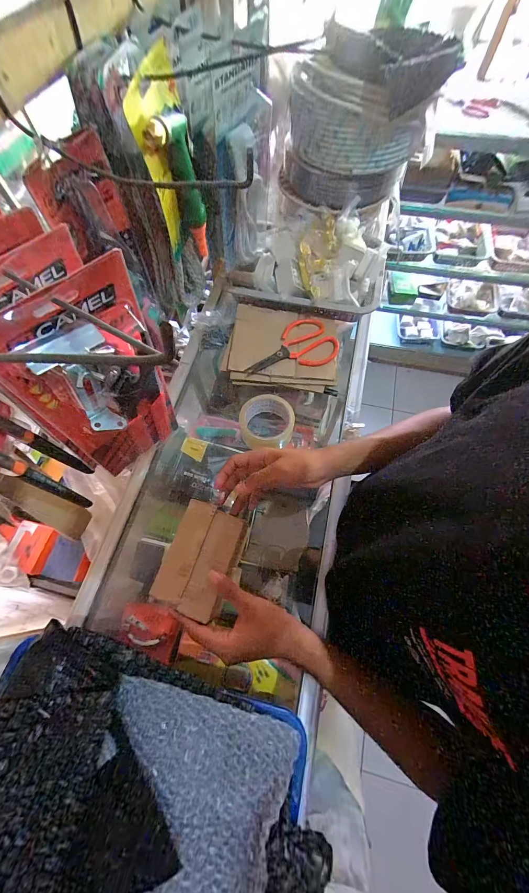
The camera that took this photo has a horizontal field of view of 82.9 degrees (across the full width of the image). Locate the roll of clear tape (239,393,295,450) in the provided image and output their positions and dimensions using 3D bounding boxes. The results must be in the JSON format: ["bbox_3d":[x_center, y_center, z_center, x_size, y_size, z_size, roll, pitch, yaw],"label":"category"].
[{"bbox_3d":[0.005,-0.038,0.521,0.092,0.051,0.091,-1,67,1],"label":"roll of clear tape"}]

